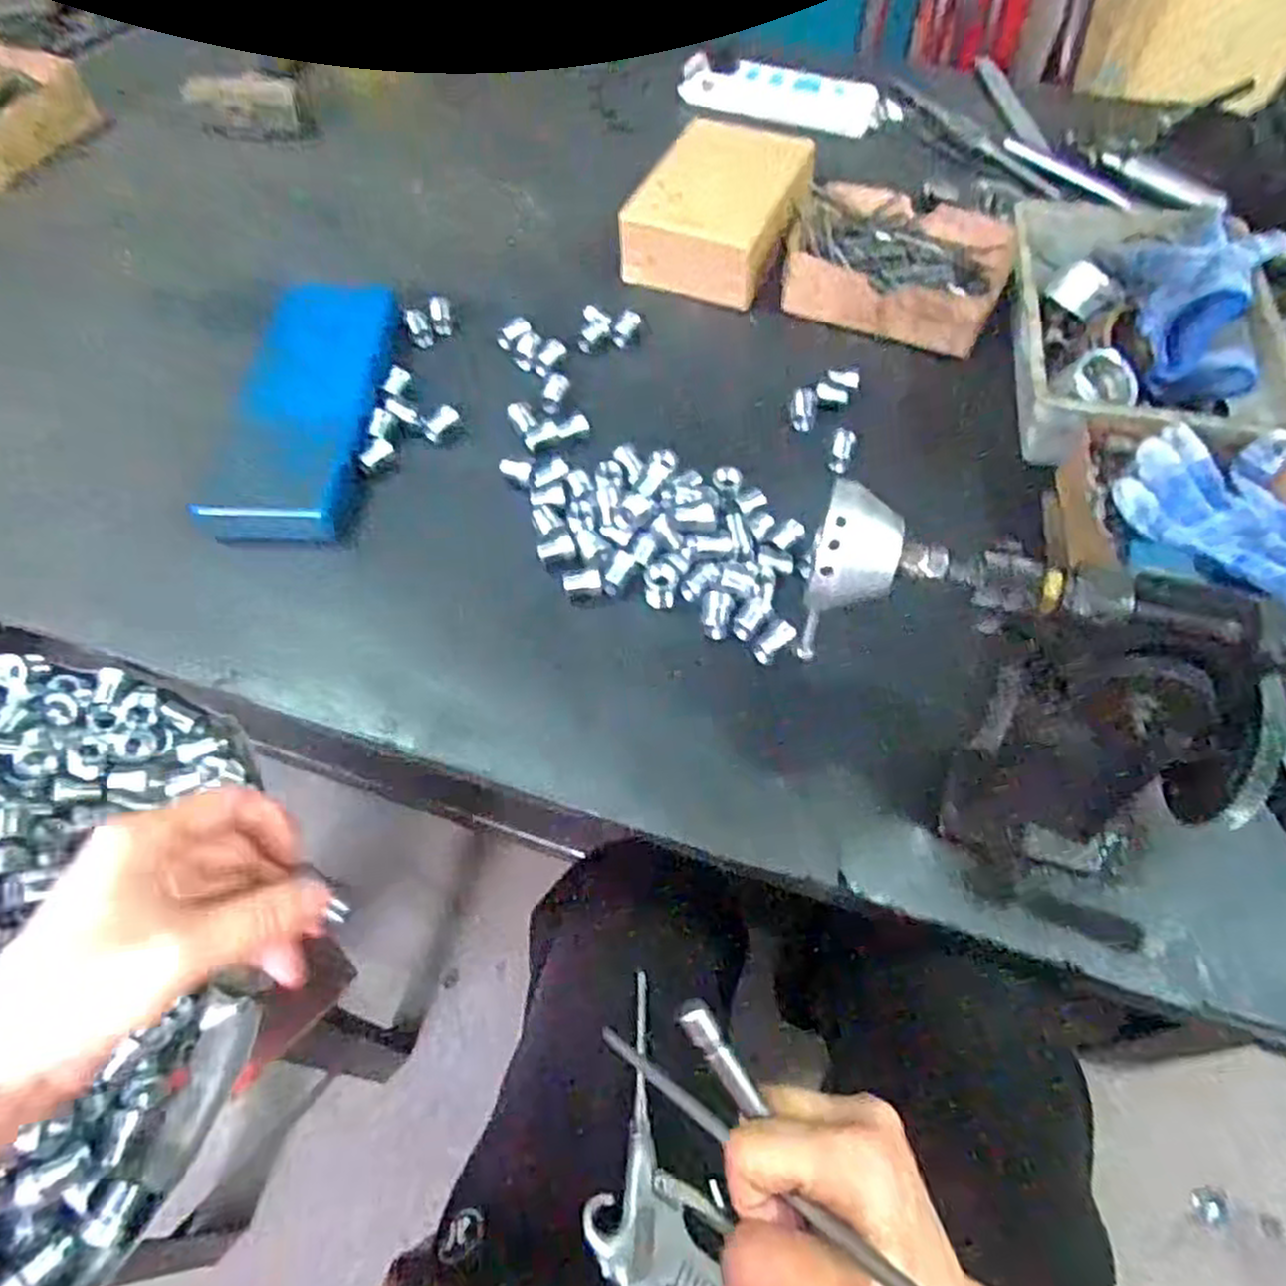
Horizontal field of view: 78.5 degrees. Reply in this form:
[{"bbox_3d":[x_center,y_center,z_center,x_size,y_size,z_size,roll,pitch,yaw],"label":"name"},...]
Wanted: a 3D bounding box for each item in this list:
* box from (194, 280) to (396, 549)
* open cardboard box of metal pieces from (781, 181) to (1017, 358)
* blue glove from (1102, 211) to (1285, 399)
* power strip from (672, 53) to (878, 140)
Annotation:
[{"bbox_3d":[-0.245,-0.179,0.579,0.095,0.030,0.243,3,57,1],"label":"box"},{"bbox_3d":[0.208,-0.317,0.655,0.175,0.036,0.137,21,59,12],"label":"open cardboard box of metal pieces"},{"bbox_3d":[0.392,-0.244,0.567,0.105,0.079,0.157,18,59,10],"label":"blue glove"},{"bbox_3d":[0.143,-0.582,0.836,0.210,0.034,0.060,13,58,8],"label":"power strip"}]

